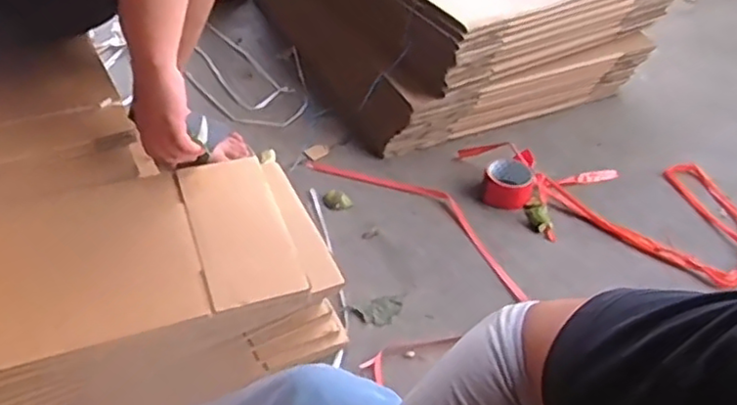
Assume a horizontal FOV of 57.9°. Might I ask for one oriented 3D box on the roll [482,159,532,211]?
[{"bbox_3d":[0.243,-0.032,1.161,0.083,0.053,0.085,4,43,-3],"label":"roll"}]

